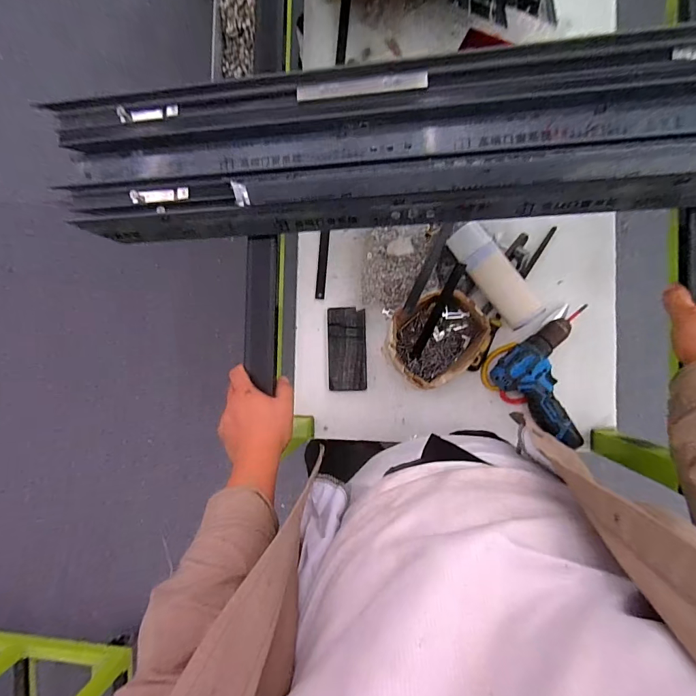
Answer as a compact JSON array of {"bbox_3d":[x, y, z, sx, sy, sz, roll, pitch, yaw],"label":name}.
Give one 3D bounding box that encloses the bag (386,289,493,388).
[{"bbox_3d":[0.162,-0.016,0.704,0.172,0.077,0.148,-27,86,7],"label":"bag"}]

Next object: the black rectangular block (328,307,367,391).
[{"bbox_3d":[-0.002,0.002,0.771,0.077,0.006,0.164,-1,89,8],"label":"black rectangular block"}]

